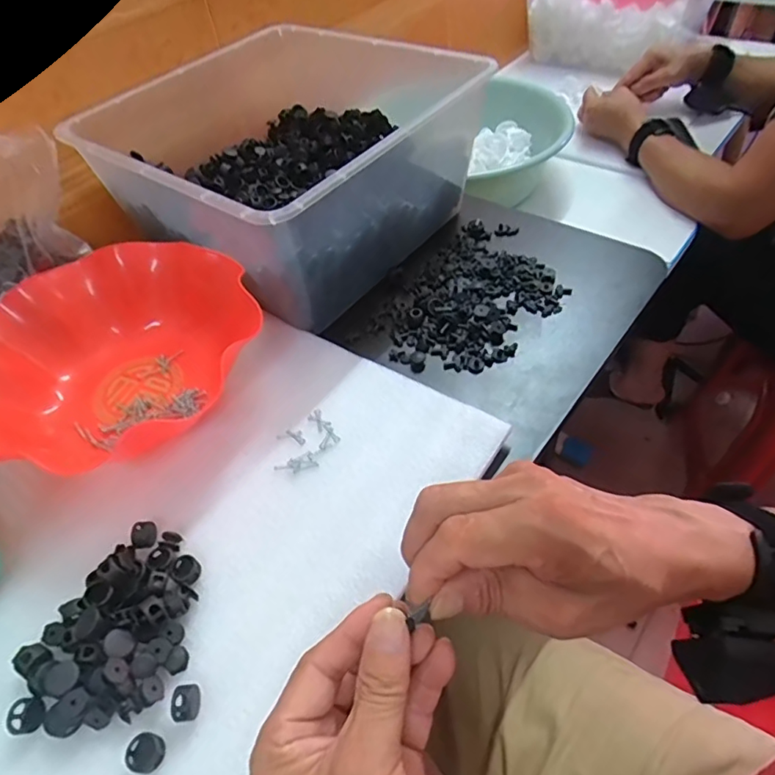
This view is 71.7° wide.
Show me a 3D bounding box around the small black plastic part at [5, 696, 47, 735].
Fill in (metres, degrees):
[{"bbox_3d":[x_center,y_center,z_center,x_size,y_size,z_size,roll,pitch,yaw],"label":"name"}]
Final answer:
[{"bbox_3d":[-0.194,0.177,0.289,0.016,0.014,0.016,-31,55,-20],"label":"small black plastic part"}]

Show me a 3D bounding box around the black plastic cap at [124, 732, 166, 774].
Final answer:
[{"bbox_3d":[-0.125,0.188,0.277,0.018,0.007,0.017,-2,51,2],"label":"black plastic cap"}]

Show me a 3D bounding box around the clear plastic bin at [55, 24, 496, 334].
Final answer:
[{"bbox_3d":[-0.098,-0.222,0.533,0.294,0.140,0.287,30,59,25],"label":"clear plastic bin"}]

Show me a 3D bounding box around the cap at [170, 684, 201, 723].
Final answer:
[{"bbox_3d":[-0.107,0.169,0.287,0.012,0.013,0.017,-10,51,-5],"label":"cap"}]

